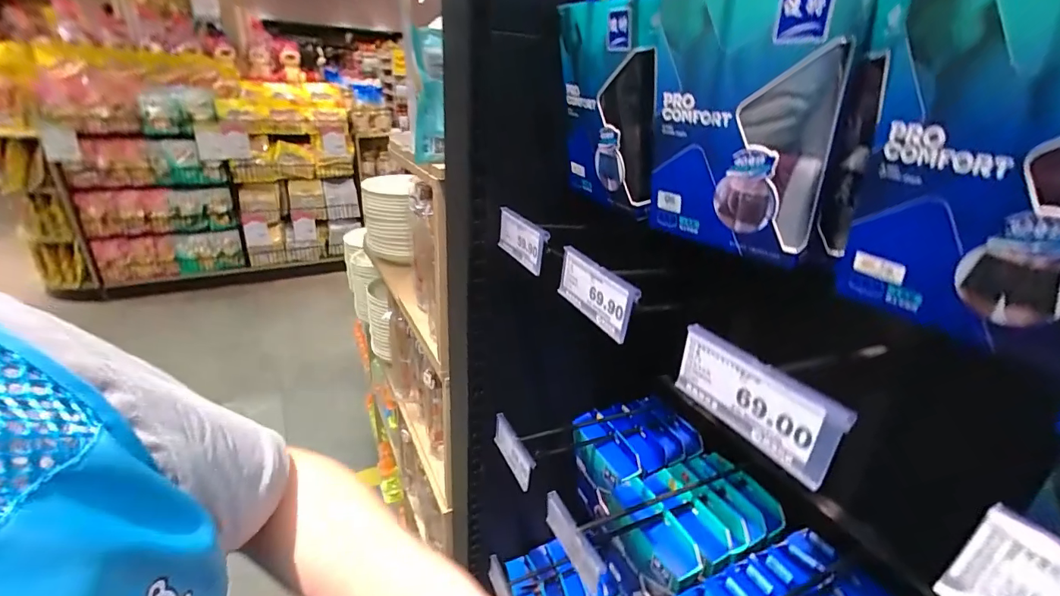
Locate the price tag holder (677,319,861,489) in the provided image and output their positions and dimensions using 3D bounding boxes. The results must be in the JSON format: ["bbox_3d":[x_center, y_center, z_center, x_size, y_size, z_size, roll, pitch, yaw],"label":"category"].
[{"bbox_3d":[0.128,0.058,0.267,0.005,0.048,0.100,-4,24,-28],"label":"price tag holder"}]

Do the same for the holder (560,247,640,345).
[{"bbox_3d":[0.054,-0.005,0.384,0.006,0.048,0.095,-5,27,-27],"label":"holder"}]

